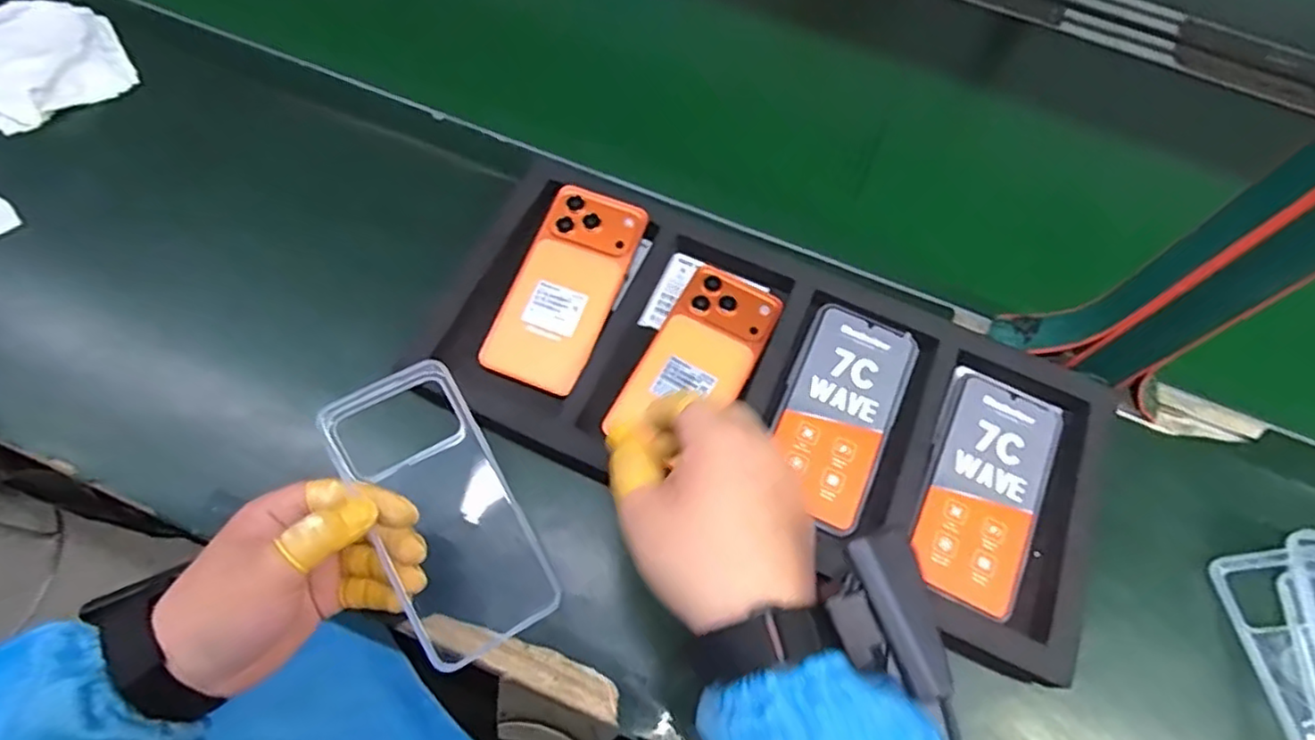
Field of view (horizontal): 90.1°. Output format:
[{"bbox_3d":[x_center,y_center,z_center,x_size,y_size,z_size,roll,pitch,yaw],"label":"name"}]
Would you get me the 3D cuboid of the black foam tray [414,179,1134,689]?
[{"bbox_3d":[0.081,0.013,0.473,0.476,0.027,0.214,23,65,7],"label":"black foam tray"}]

